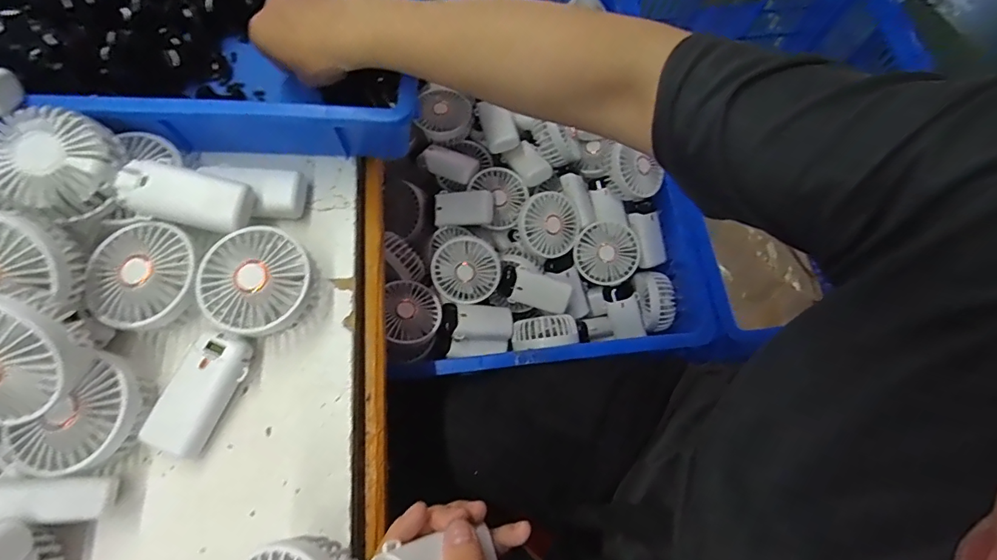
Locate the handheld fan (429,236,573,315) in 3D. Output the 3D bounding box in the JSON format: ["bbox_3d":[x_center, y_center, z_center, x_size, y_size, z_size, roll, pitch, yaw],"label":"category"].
[{"bbox_3d":[0.000,0.004,0.636,0.177,0.040,0.085,27,102,-9],"label":"handheld fan"}]

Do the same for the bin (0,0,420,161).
[{"bbox_3d":[-0.288,-0.255,0.460,0.409,0.088,0.285,0,71,-2],"label":"bin"}]

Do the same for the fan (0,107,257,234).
[{"bbox_3d":[-0.289,-0.079,0.379,0.177,0.034,0.083,15,70,-18],"label":"fan"}]

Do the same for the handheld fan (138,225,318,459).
[{"bbox_3d":[-0.216,0.040,0.381,0.085,0.046,0.180,33,73,9],"label":"handheld fan"}]

